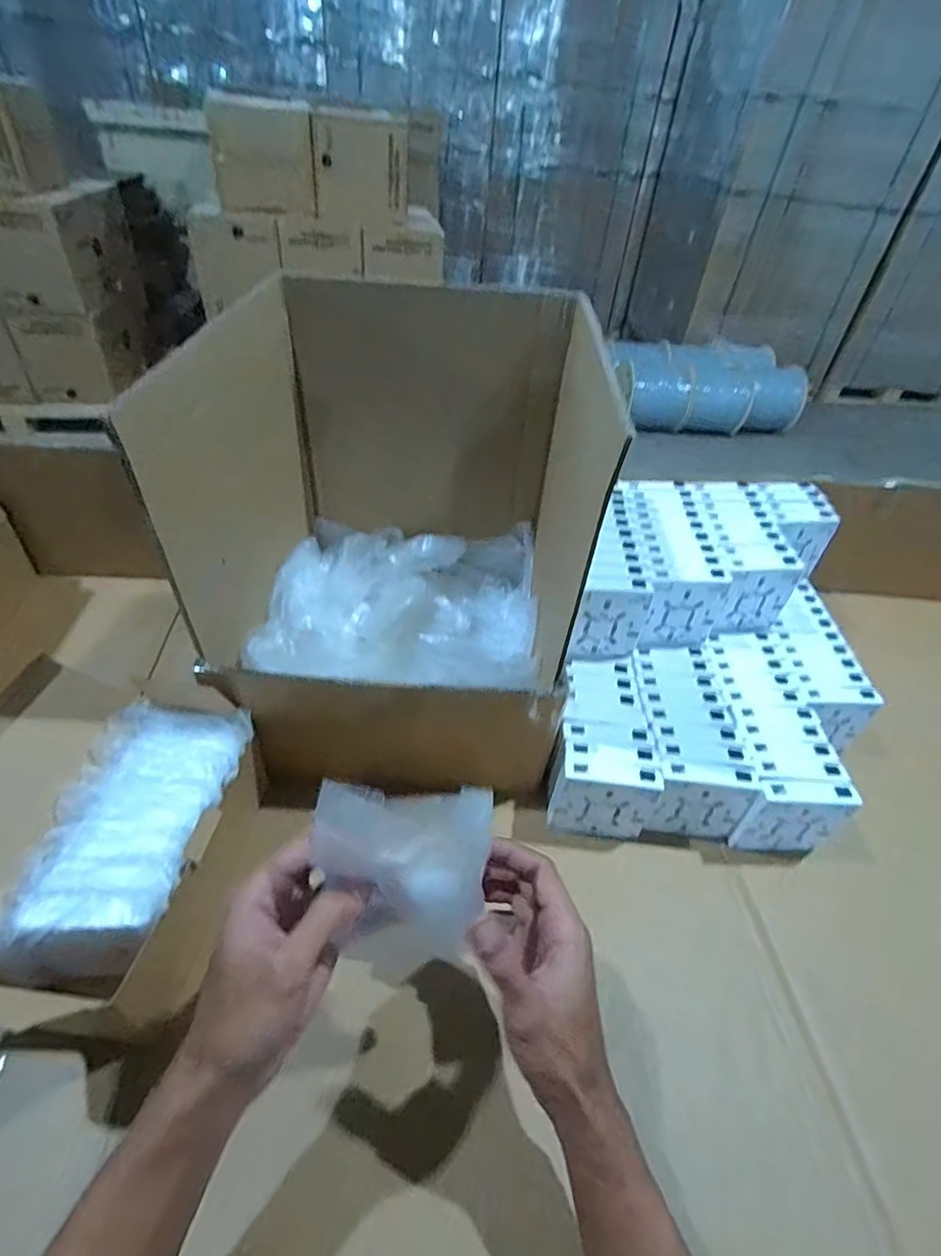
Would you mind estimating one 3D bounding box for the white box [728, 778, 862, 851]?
[{"bbox_3d":[0.292,0.174,0.516,0.086,0.086,0.024,3,43,-4],"label":"white box"}]

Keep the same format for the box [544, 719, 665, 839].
[{"bbox_3d":[0.121,0.145,0.534,0.095,0.088,0.068,9,43,2],"label":"box"}]

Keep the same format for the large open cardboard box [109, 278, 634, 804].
[{"bbox_3d":[-0.051,-0.103,0.551,0.291,0.329,0.368,7,43,1],"label":"large open cardboard box"}]

